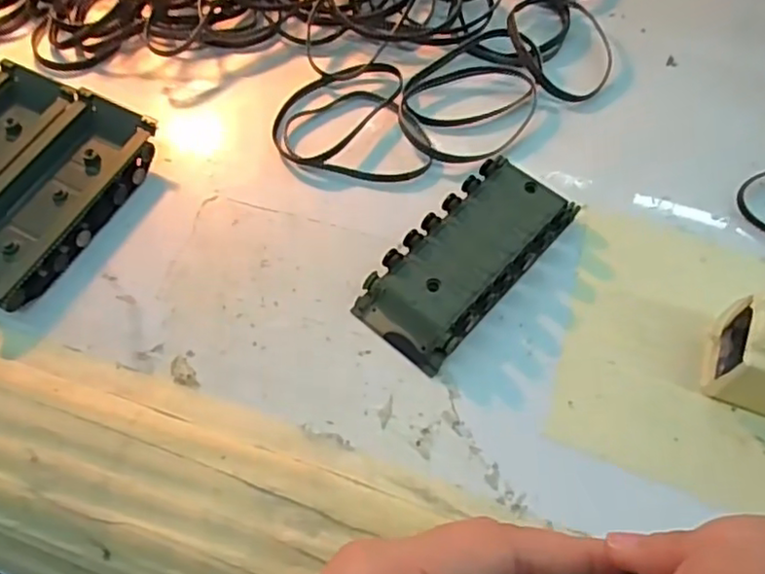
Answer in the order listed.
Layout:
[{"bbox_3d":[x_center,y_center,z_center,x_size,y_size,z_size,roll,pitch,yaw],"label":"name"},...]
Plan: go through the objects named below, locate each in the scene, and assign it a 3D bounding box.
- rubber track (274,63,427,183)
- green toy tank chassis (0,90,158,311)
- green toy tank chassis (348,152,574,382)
[{"bbox_3d":[-0.014,-0.078,0.306,0.072,0.007,0.065,0,61,-1],"label":"rubber track"},{"bbox_3d":[-0.140,-0.039,0.278,0.045,0.017,0.096,26,64,13],"label":"green toy tank chassis"},{"bbox_3d":[0.035,-0.013,0.267,0.044,0.016,0.095,39,67,18],"label":"green toy tank chassis"}]

